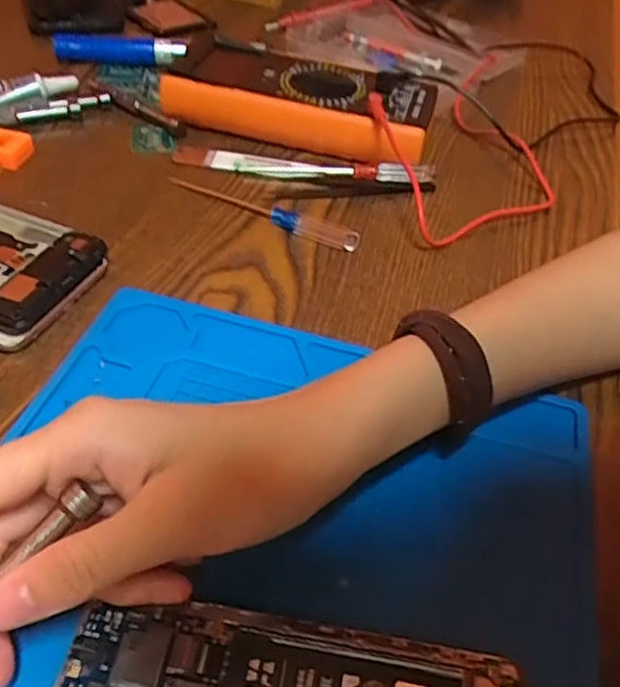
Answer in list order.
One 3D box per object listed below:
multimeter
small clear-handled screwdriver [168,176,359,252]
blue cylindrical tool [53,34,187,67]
[{"bbox_3d":[-0.009,-0.166,0.451,0.179,0.038,0.092,15,46,7],"label":"multimeter"},{"bbox_3d":[-0.029,-0.080,0.384,0.125,0.012,0.009,24,47,16],"label":"small clear-handled screwdriver"},{"bbox_3d":[-0.144,-0.224,0.501,0.099,0.019,0.015,7,45,-1],"label":"blue cylindrical tool"}]

